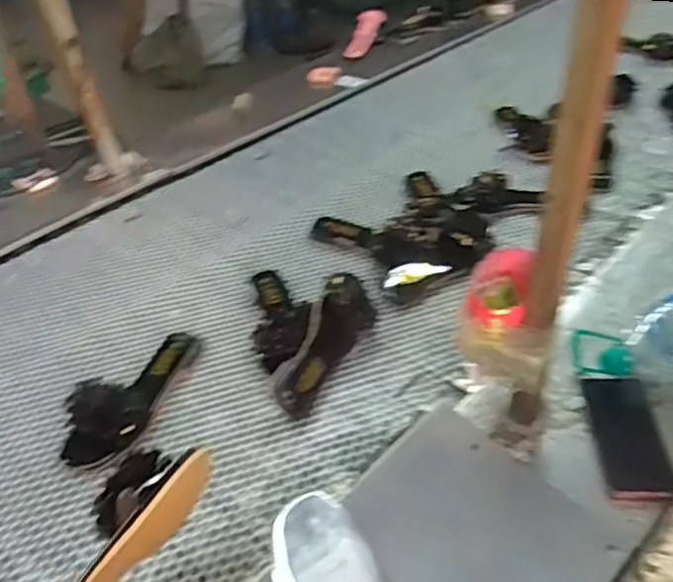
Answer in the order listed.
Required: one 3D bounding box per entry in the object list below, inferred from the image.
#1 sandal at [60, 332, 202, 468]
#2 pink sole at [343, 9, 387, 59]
[{"bbox_3d":[-0.285,0.124,0.868,0.134,0.069,0.232,10,43,18],"label":"sandal"},{"bbox_3d":[0.075,-0.736,1.841,0.078,0.059,0.189,23,80,29],"label":"pink sole"}]

